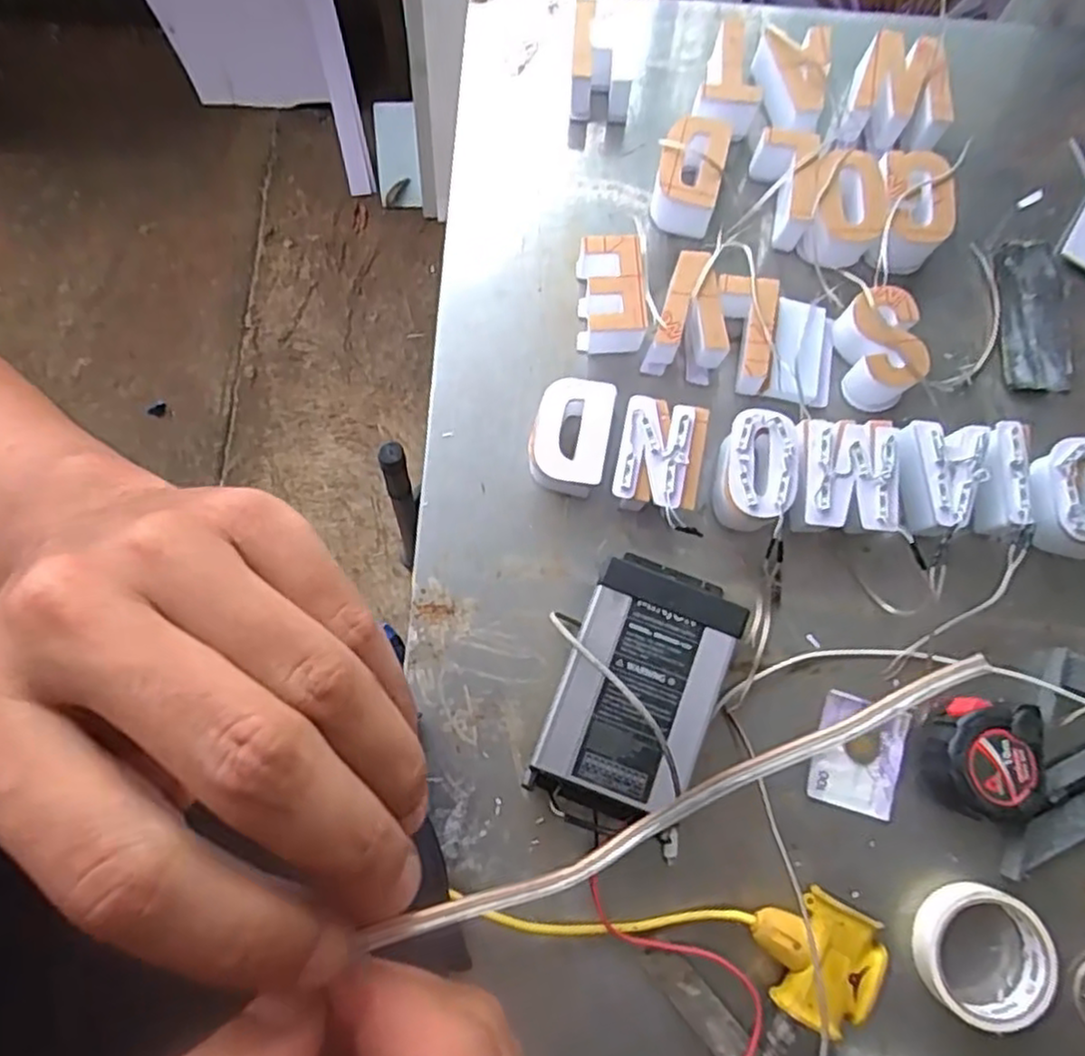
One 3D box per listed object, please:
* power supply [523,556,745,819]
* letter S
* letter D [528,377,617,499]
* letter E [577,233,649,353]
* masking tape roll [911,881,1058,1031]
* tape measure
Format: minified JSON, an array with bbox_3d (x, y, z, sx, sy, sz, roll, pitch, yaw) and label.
[{"bbox_3d":[0.070,0.119,0.538,0.110,0.051,0.189,21,81,3],"label":"power supply"},{"bbox_3d":[0.275,-0.144,0.598,0.060,0.046,0.096,-12,81,-2],"label":"letter S"},{"bbox_3d":[0.022,-0.072,0.575,0.061,0.040,0.092,10,81,1],"label":"letter D"},{"bbox_3d":[0.056,-0.192,0.600,0.052,0.046,0.079,-2,80,0],"label":"letter E"},{"bbox_3d":[0.313,0.303,0.520,0.088,0.029,0.086,0,80,0],"label":"masking tape roll"},{"bbox_3d":[0.332,0.173,0.540,0.081,0.035,0.085,0,80,0],"label":"tape measure"}]

